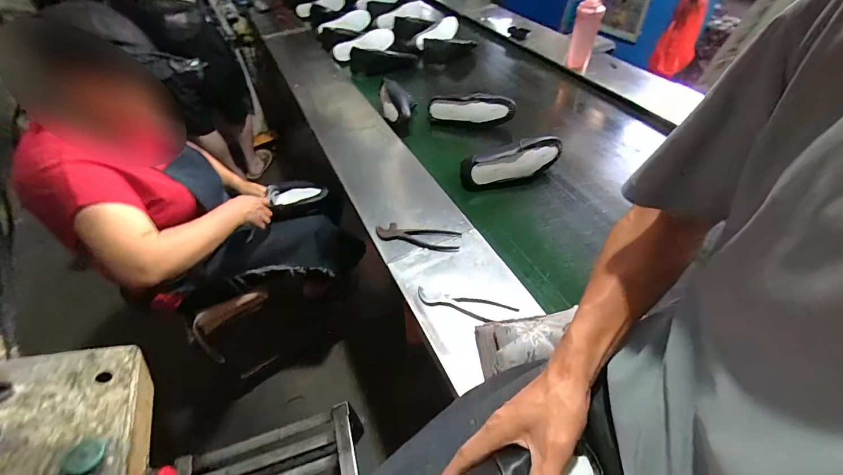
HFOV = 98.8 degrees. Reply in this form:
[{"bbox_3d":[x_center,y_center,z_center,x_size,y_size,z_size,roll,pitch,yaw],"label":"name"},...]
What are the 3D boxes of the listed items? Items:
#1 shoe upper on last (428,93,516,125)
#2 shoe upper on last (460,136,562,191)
[{"bbox_3d":[0.162,-0.416,1.154,0.260,0.073,0.088,6,48,9],"label":"shoe upper on last"},{"bbox_3d":[0.242,-0.195,0.964,0.278,0.099,0.085,-13,48,-9],"label":"shoe upper on last"}]

